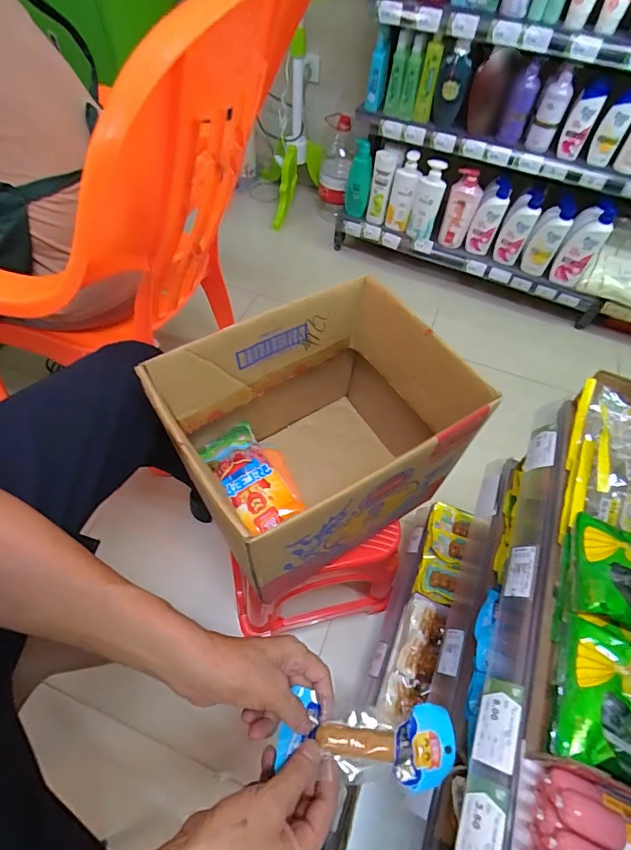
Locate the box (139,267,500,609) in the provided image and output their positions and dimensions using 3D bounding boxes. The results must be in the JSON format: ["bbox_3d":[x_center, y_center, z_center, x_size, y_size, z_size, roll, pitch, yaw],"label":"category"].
[{"bbox_3d":[-0.002,0.027,0.613,0.334,0.302,0.265,-28,63,-19],"label":"box"}]

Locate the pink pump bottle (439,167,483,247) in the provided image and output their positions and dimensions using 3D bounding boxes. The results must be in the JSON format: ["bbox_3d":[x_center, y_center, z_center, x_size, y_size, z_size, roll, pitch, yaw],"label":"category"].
[{"bbox_3d":[0.451,-0.667,1.341,0.091,0.214,0.074,23,60,11],"label":"pink pump bottle"}]

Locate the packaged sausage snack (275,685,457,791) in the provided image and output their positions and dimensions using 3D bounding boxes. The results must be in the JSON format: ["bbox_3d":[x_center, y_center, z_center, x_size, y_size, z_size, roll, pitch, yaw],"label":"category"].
[{"bbox_3d":[0.049,0.296,0.401,0.161,0.019,0.063,6,58,-1],"label":"packaged sausage snack"}]

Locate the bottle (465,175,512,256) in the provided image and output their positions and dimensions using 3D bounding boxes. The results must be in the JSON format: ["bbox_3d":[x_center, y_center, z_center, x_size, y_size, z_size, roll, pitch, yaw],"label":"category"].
[{"bbox_3d":[0.537,-0.643,1.328,0.082,0.221,0.044,30,40,15],"label":"bottle"}]

